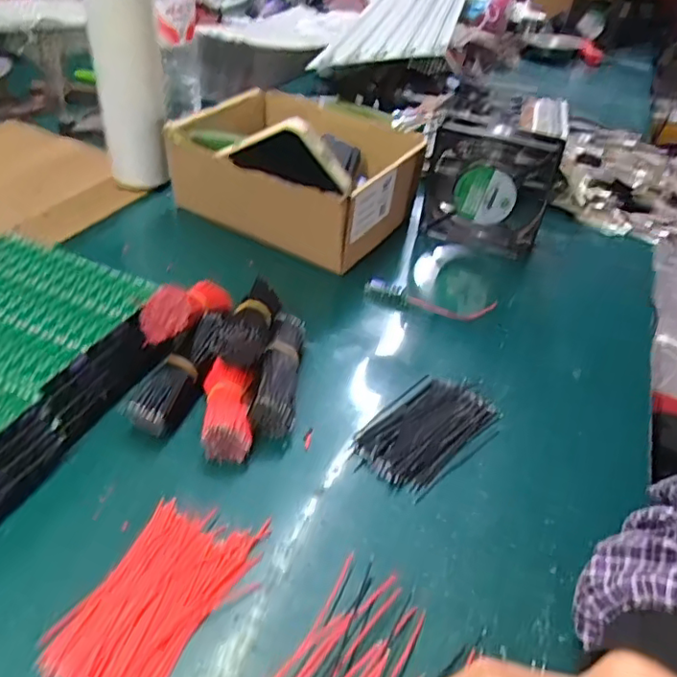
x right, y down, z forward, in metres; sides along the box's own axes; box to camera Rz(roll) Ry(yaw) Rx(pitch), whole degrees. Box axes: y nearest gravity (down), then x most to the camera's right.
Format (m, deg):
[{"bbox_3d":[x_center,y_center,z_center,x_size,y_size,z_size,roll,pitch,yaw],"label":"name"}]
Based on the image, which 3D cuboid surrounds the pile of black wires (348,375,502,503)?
[{"bbox_3d":[0.063,0.065,0.419,0.070,0.012,0.108,27,41,28],"label":"pile of black wires"}]

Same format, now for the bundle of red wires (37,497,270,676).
[{"bbox_3d":[-0.094,0.134,0.305,0.067,0.010,0.116,17,37,18],"label":"bundle of red wires"}]

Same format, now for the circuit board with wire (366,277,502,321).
[{"bbox_3d":[0.084,-0.033,0.535,0.121,0.015,0.037,7,35,3],"label":"circuit board with wire"}]

